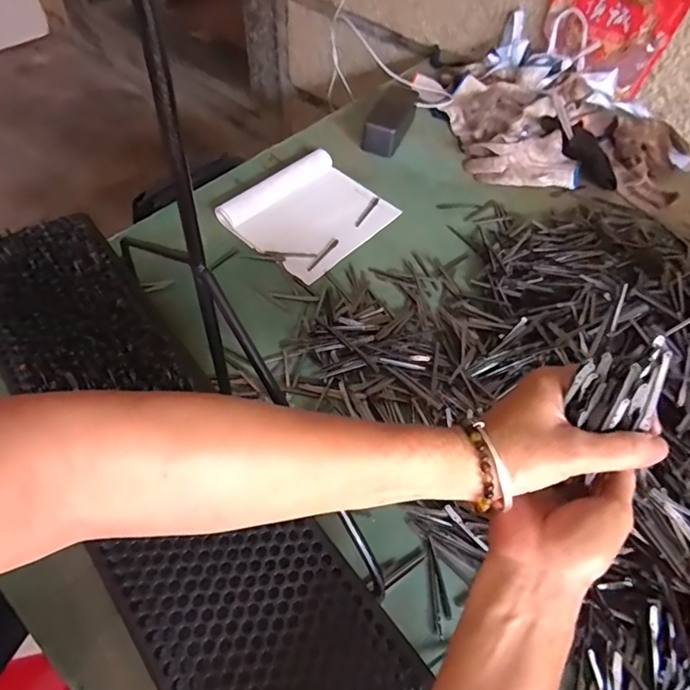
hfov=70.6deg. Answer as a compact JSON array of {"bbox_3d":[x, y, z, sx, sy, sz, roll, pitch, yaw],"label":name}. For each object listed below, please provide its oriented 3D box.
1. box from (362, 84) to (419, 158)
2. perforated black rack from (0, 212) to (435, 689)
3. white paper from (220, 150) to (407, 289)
[{"bbox_3d":[0.073,-0.365,0.792,0.056,0.052,0.134,20,55,10],"label":"box"},{"bbox_3d":[-0.160,0.083,0.399,0.140,0.034,0.574,-32,62,-24],"label":"perforated black rack"},{"bbox_3d":[-0.044,-0.182,0.661,0.161,0.024,0.191,38,60,21],"label":"white paper"}]

